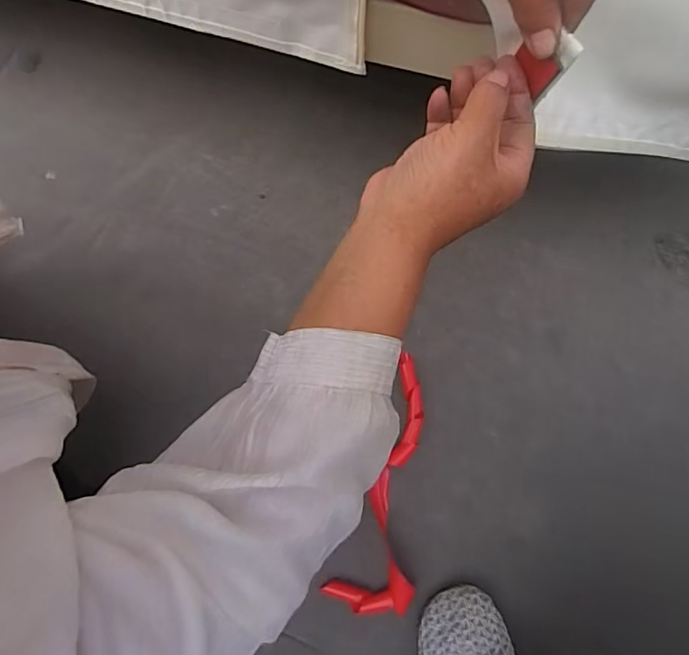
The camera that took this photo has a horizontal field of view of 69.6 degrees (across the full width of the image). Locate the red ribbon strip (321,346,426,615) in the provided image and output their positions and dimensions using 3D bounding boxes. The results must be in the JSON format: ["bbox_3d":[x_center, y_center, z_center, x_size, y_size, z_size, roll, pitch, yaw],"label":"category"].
[{"bbox_3d":[0.063,0.168,0.545,0.084,0.030,0.274,19,73,8],"label":"red ribbon strip"}]

